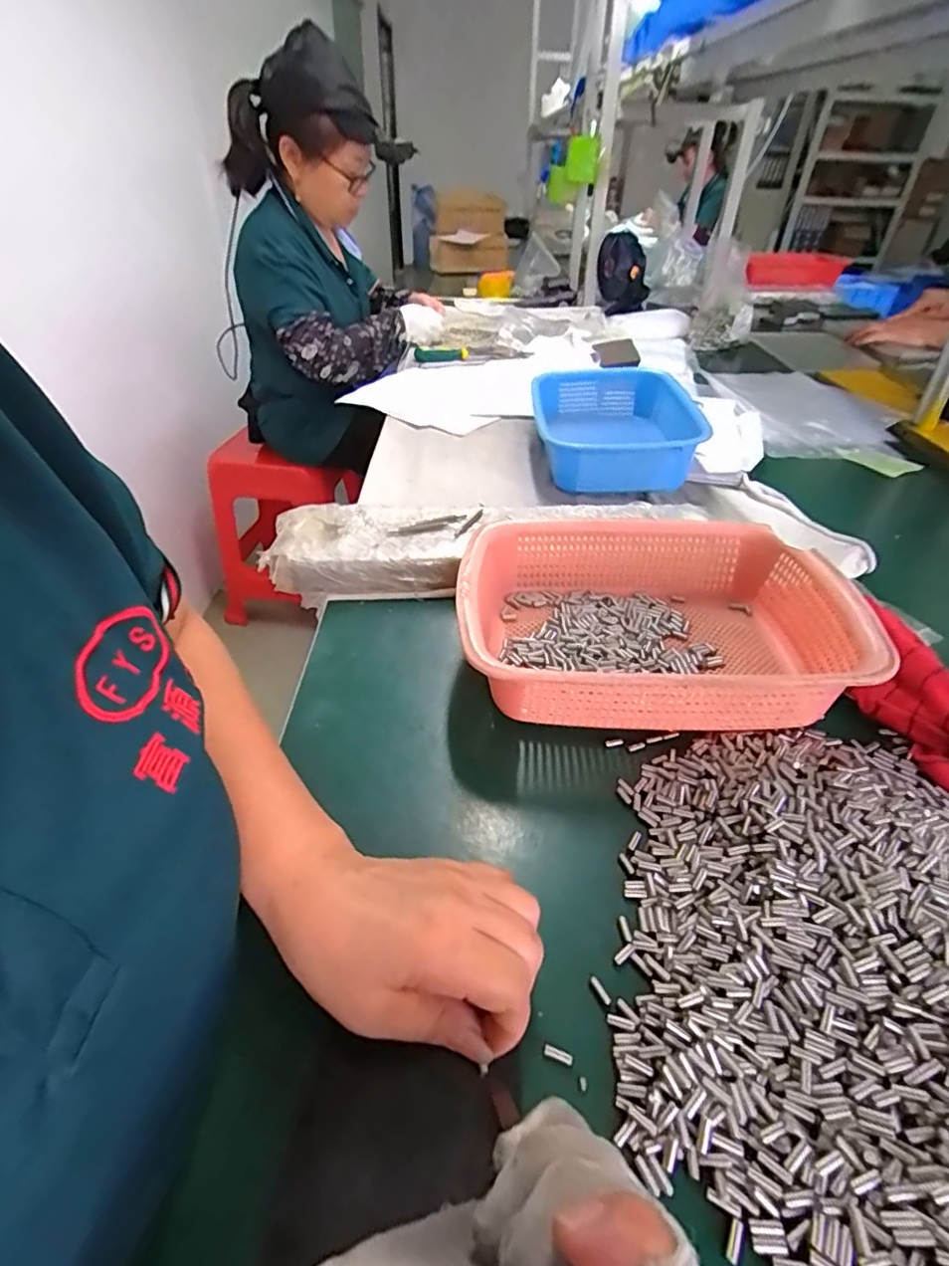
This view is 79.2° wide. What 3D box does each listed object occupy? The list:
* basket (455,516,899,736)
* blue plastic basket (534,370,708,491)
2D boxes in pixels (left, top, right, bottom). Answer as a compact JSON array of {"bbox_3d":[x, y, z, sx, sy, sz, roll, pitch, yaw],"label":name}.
[{"bbox_3d":[0.137,-0.012,0.468,0.290,0.080,0.213,3,39,1],"label":"basket"},{"bbox_3d":[0.189,-0.283,0.795,0.213,0.085,0.288,1,40,1],"label":"blue plastic basket"}]

